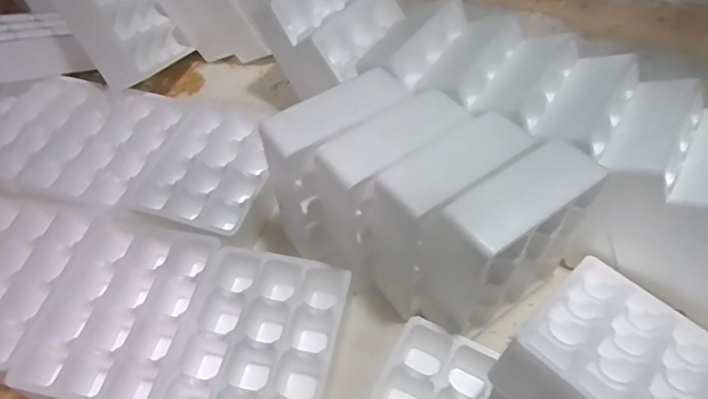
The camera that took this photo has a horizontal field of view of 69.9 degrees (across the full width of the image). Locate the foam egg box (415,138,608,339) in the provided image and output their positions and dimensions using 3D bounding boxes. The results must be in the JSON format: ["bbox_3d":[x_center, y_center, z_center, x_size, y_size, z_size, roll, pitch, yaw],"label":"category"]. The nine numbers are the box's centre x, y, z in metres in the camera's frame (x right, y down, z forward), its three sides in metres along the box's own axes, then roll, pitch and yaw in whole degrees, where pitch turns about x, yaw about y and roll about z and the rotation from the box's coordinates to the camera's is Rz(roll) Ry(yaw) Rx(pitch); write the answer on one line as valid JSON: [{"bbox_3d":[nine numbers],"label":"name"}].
[{"bbox_3d":[0.172,0.058,0.602,0.194,0.210,0.076,-29,57,-18],"label":"foam egg box"}]

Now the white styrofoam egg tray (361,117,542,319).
[{"bbox_3d":[0.111,0.022,0.640,0.185,0.223,0.089,-33,59,-23],"label":"white styrofoam egg tray"}]

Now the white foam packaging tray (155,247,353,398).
[{"bbox_3d":[-0.116,0.191,0.637,0.191,0.069,0.237,8,54,8],"label":"white foam packaging tray"}]

